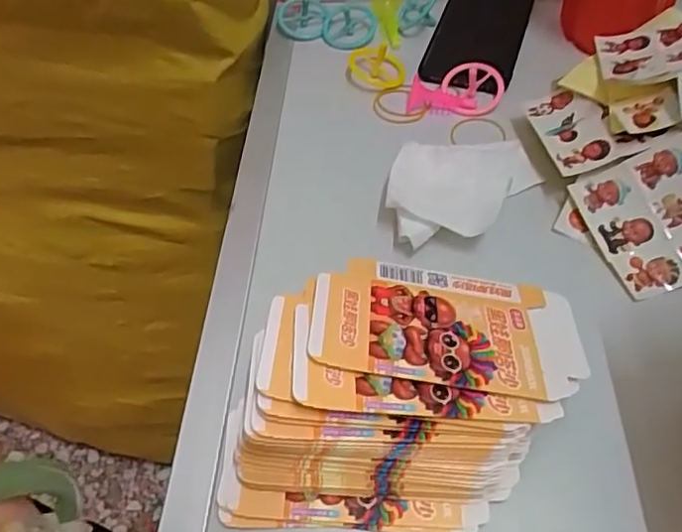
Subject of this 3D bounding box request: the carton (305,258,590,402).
[{"bbox_3d":[0.058,0.031,0.321,0.144,0.005,0.080,10,42,-5],"label":"carton"}]

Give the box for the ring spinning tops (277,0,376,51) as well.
[{"bbox_3d":[-0.015,-0.224,0.561,0.093,0.026,0.044,13,55,12],"label":"ring spinning tops"}]

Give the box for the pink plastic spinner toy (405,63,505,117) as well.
[{"bbox_3d":[0.093,-0.142,0.490,0.075,0.024,0.039,5,54,7],"label":"pink plastic spinner toy"}]

